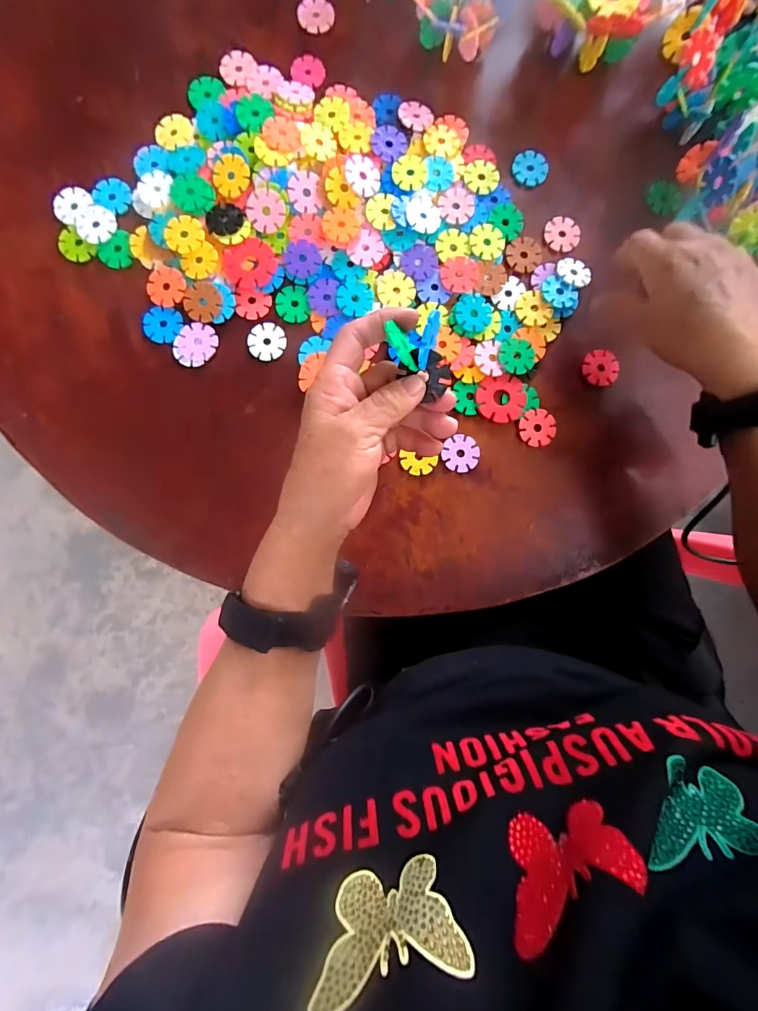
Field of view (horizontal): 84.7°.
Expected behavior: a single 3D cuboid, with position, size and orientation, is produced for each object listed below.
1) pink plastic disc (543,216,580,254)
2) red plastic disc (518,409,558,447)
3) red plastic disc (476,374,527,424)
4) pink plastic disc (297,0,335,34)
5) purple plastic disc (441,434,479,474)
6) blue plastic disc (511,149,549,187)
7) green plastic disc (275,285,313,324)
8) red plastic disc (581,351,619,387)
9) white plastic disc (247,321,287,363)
[{"bbox_3d":[0.165,-0.244,0.372,0.032,0.004,0.032,0,87,-3],"label":"pink plastic disc"},{"bbox_3d":[0.136,-0.066,0.355,0.029,0.005,0.030,0,87,-3],"label":"red plastic disc"},{"bbox_3d":[0.105,-0.091,0.354,0.042,0.004,0.041,0,87,-3],"label":"red plastic disc"},{"bbox_3d":[-0.058,-0.447,0.377,0.032,0.004,0.032,0,87,-3],"label":"pink plastic disc"},{"bbox_3d":[0.070,-0.044,0.352,0.030,0.004,0.031,0,87,-3],"label":"purple plastic disc"},{"bbox_3d":[0.137,-0.307,0.378,0.031,0.005,0.031,0,87,-3],"label":"blue plastic disc"},{"bbox_3d":[-0.073,-0.173,0.357,0.029,0.004,0.032,-15,88,-4],"label":"green plastic disc"},{"bbox_3d":[0.196,-0.121,0.367,0.032,0.004,0.033,0,87,-3],"label":"red plastic disc"},{"bbox_3d":[-0.094,-0.139,0.351,0.030,0.004,0.031,0,87,-3],"label":"white plastic disc"}]

